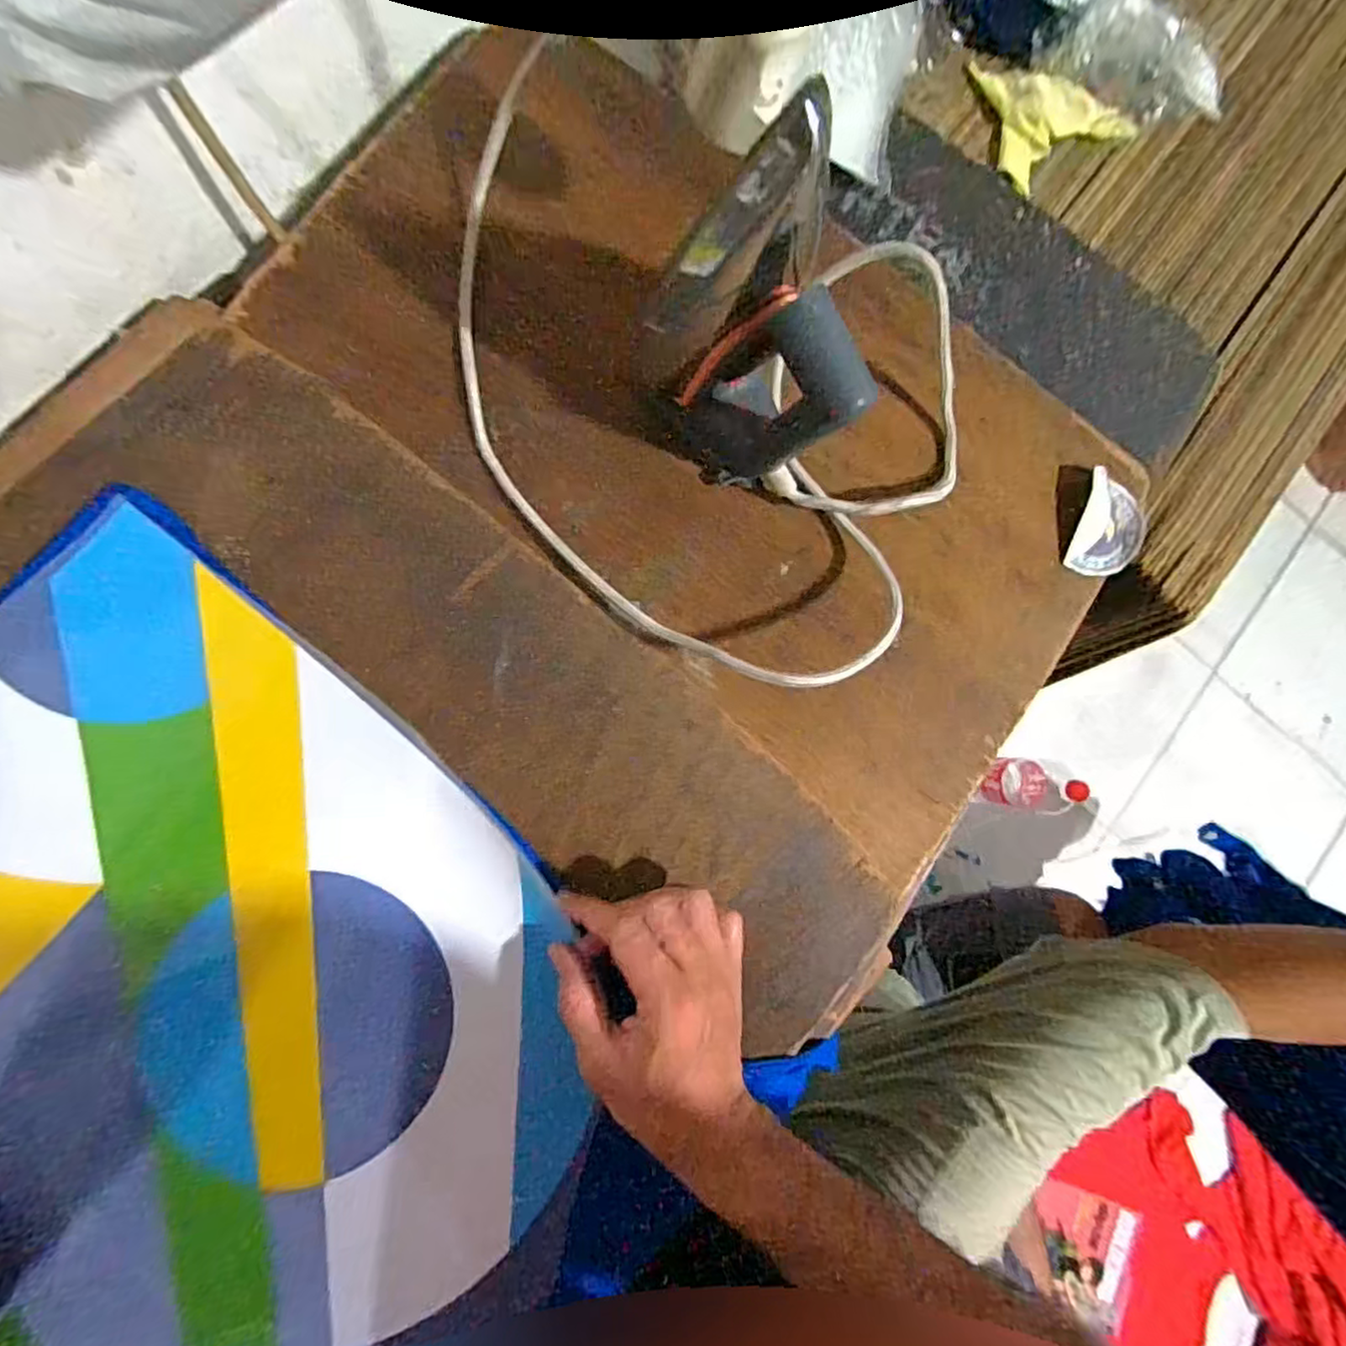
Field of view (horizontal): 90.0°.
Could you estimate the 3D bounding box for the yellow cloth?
[{"bbox_3d":[0.267,-0.409,0.488,0.102,0.022,0.099,-35,90,-9],"label":"yellow cloth"}]

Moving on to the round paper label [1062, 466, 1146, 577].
[{"bbox_3d":[0.301,-0.099,0.459,0.049,0.016,0.067,15,83,-5],"label":"round paper label"}]

